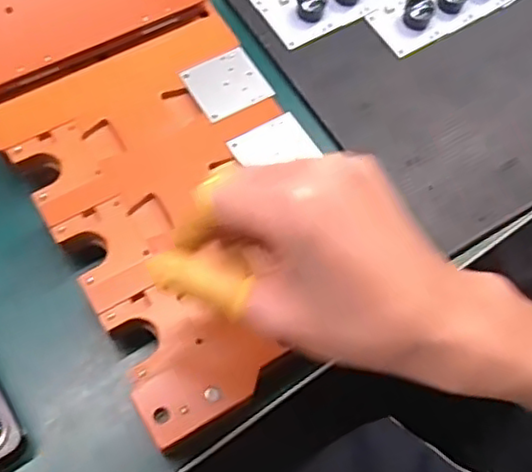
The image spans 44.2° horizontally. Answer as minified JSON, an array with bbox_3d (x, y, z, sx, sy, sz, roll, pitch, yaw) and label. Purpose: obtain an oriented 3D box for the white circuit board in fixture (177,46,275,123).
[{"bbox_3d":[-0.025,-0.098,0.423,0.047,0.004,0.043,-27,71,-16],"label":"white circuit board in fixture"}]

